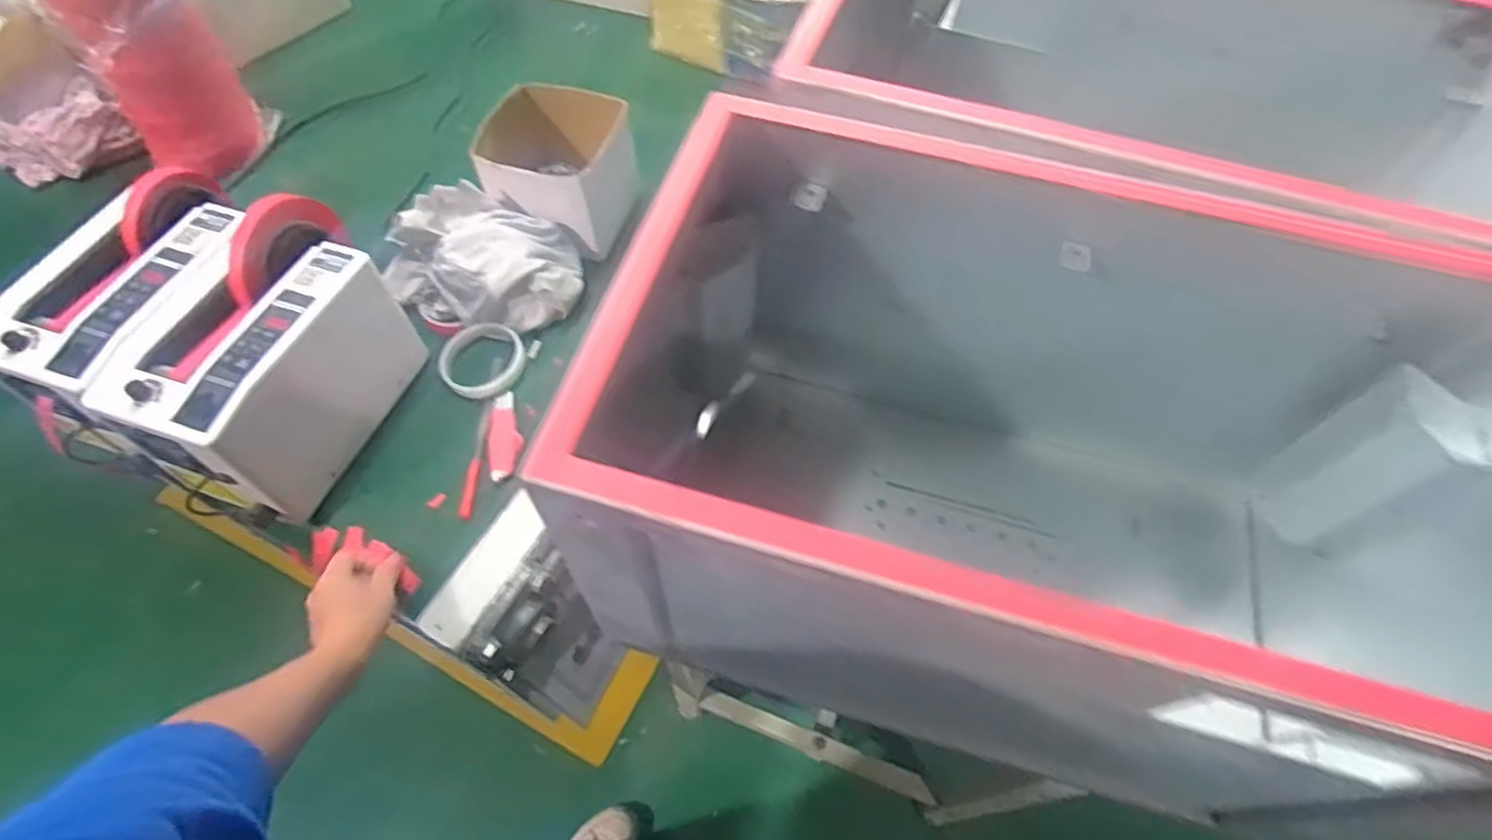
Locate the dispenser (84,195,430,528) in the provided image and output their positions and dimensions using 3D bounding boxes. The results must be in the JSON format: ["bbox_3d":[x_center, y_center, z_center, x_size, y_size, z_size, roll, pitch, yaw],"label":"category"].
[{"bbox_3d":[-0.417,-0.057,0.662,0.155,0.155,0.248,26,62,13],"label":"dispenser"}]

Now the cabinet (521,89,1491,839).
[{"bbox_3d":[0.204,0.018,0.543,0.554,0.328,0.396,13,60,7],"label":"cabinet"}]

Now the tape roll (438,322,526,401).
[{"bbox_3d":[-0.274,-0.062,0.750,0.086,0.018,0.081,0,60,-1],"label":"tape roll"}]

